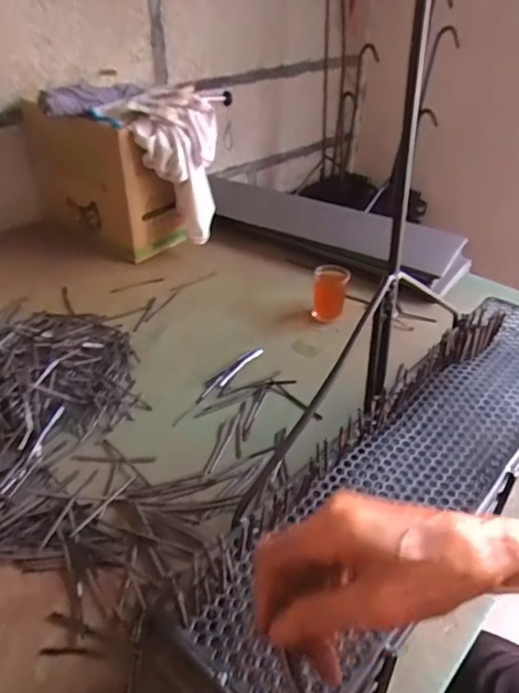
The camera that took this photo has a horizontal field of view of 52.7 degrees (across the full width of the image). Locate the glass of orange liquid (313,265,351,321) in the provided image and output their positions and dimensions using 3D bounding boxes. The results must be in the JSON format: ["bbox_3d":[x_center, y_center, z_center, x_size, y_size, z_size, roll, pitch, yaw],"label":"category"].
[{"bbox_3d":[0.110,-0.080,0.834,0.052,0.084,0.051,6,37,6],"label":"glass of orange liquid"}]

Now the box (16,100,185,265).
[{"bbox_3d":[-0.292,-0.322,0.993,0.316,0.230,0.134,27,43,29],"label":"box"}]

